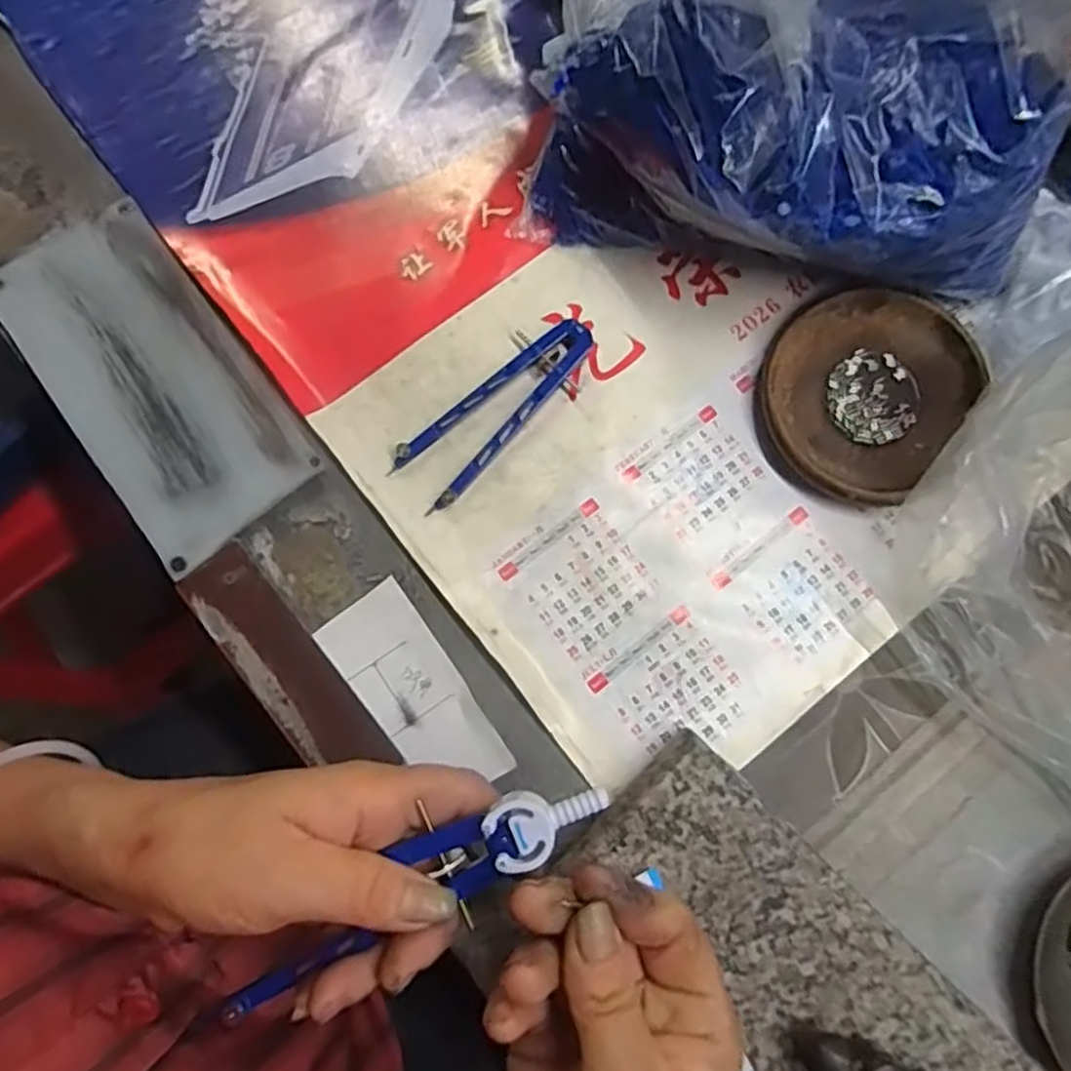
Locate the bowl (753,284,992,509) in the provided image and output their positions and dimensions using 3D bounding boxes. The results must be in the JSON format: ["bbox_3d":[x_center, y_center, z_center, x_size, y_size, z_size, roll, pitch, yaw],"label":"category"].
[{"bbox_3d":[0.170,-0.075,0.370,0.114,0.020,0.099,-42,81,-9],"label":"bowl"}]

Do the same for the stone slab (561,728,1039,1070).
[{"bbox_3d":[0.112,0.220,0.305,0.245,0.023,0.130,44,81,8],"label":"stone slab"}]

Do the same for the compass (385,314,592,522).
[{"bbox_3d":[-0.020,-0.068,0.372,0.040,0.011,0.126,43,81,8],"label":"compass"}]

